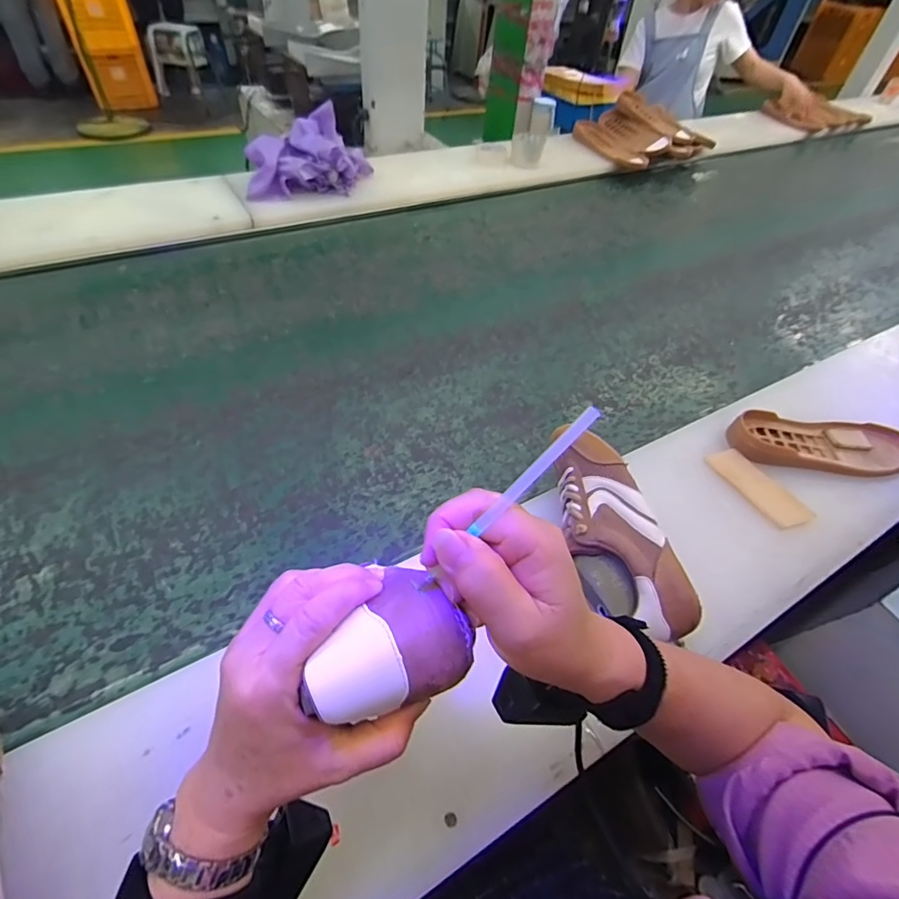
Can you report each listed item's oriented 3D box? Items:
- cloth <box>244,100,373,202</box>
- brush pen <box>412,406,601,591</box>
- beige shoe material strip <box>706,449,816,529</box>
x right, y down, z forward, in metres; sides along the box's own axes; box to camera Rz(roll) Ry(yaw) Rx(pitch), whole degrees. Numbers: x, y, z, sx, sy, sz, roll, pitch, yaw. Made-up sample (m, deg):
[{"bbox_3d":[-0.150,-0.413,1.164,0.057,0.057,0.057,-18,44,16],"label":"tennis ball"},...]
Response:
[{"bbox_3d":[-0.320,-0.672,1.093,0.273,0.115,0.207,-7,50,-11],"label":"cloth"},{"bbox_3d":[0.025,0.027,0.228,0.123,0.004,0.008,-47,59,13],"label":"brush pen"},{"bbox_3d":[0.396,0.047,0.611,0.053,0.008,0.124,-17,53,-19],"label":"beige shoe material strip"}]

